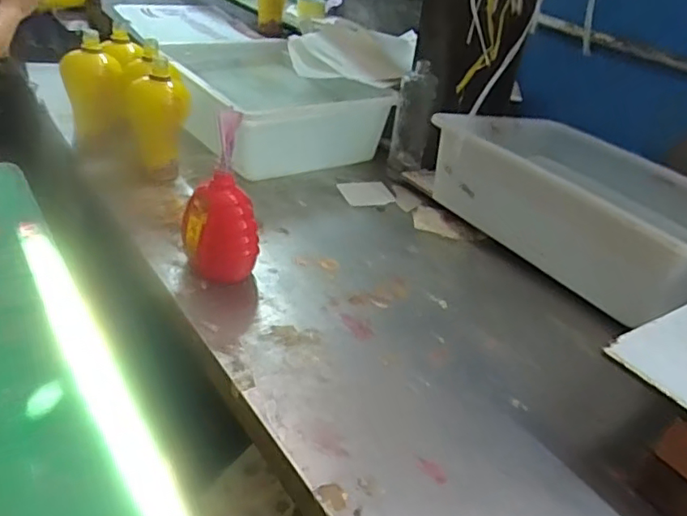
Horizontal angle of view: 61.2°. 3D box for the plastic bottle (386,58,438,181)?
[{"bbox_3d":[0.140,-0.277,1.188,0.070,0.223,0.053,4,34,-3],"label":"plastic bottle"}]

